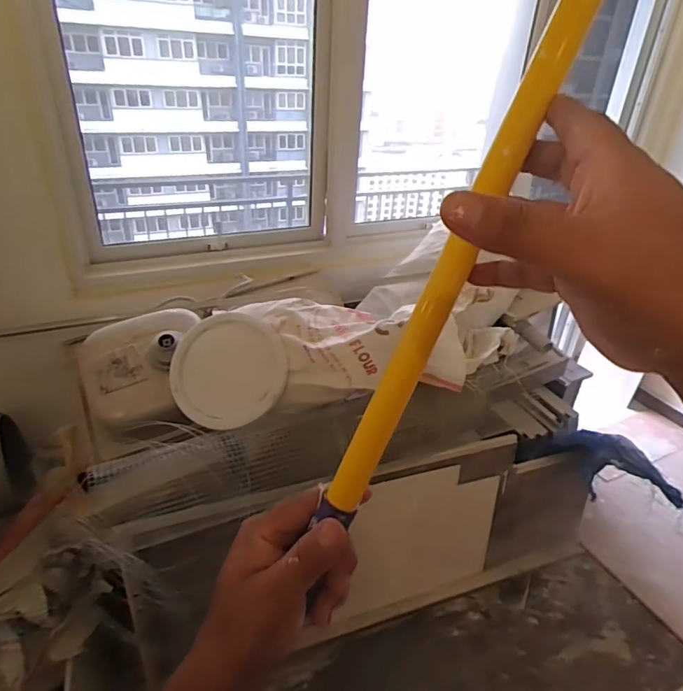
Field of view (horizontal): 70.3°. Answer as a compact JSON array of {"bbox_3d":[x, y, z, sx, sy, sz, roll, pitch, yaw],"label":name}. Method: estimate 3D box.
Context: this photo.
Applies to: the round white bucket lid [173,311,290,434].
[{"bbox_3d":[-0.289,0.064,1.247,0.300,0.296,0.034,8,-10,11],"label":"round white bucket lid"}]

